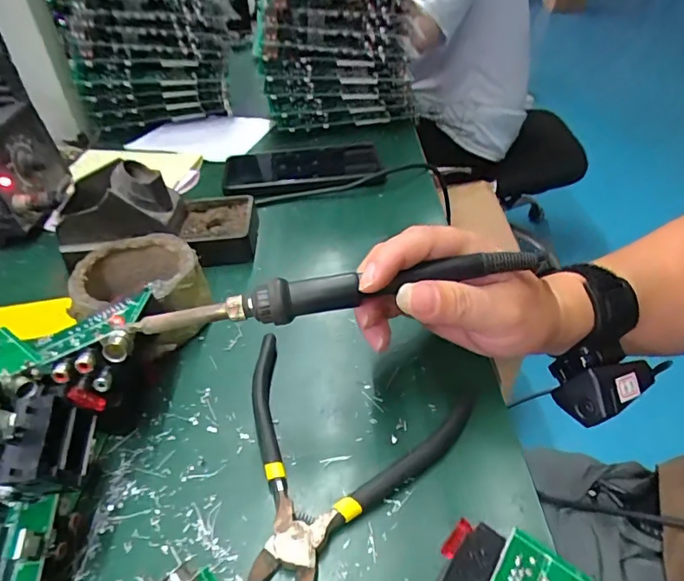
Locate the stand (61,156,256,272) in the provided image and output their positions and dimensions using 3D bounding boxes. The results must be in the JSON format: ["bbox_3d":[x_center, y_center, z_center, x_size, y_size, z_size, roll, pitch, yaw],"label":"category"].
[{"bbox_3d":[-0.153,-0.064,0.404,0.158,0.070,0.082,-5,40,-2],"label":"stand"}]

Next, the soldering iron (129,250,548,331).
[{"bbox_3d":[0.000,0.000,0.246,0.205,0.015,0.014,-10,40,-2],"label":"soldering iron"}]

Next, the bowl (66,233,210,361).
[{"bbox_3d":[-0.136,0.003,0.340,0.082,0.047,0.088,-2,40,2],"label":"bowl"}]

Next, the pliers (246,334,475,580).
[{"bbox_3d":[-0.008,0.088,0.250,0.124,0.021,0.129,12,42,17],"label":"pliers"}]

